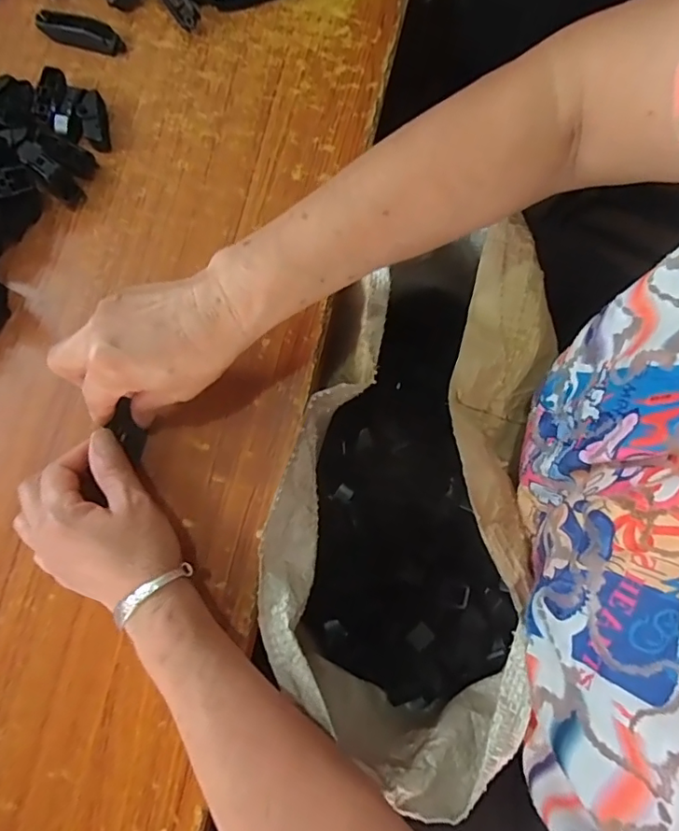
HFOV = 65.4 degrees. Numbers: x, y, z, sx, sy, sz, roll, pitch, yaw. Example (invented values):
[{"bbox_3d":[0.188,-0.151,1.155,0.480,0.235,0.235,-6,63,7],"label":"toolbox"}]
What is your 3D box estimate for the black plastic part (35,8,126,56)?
[{"bbox_3d":[-0.226,-0.332,0.457,0.081,0.013,0.022,22,80,6],"label":"black plastic part"}]

